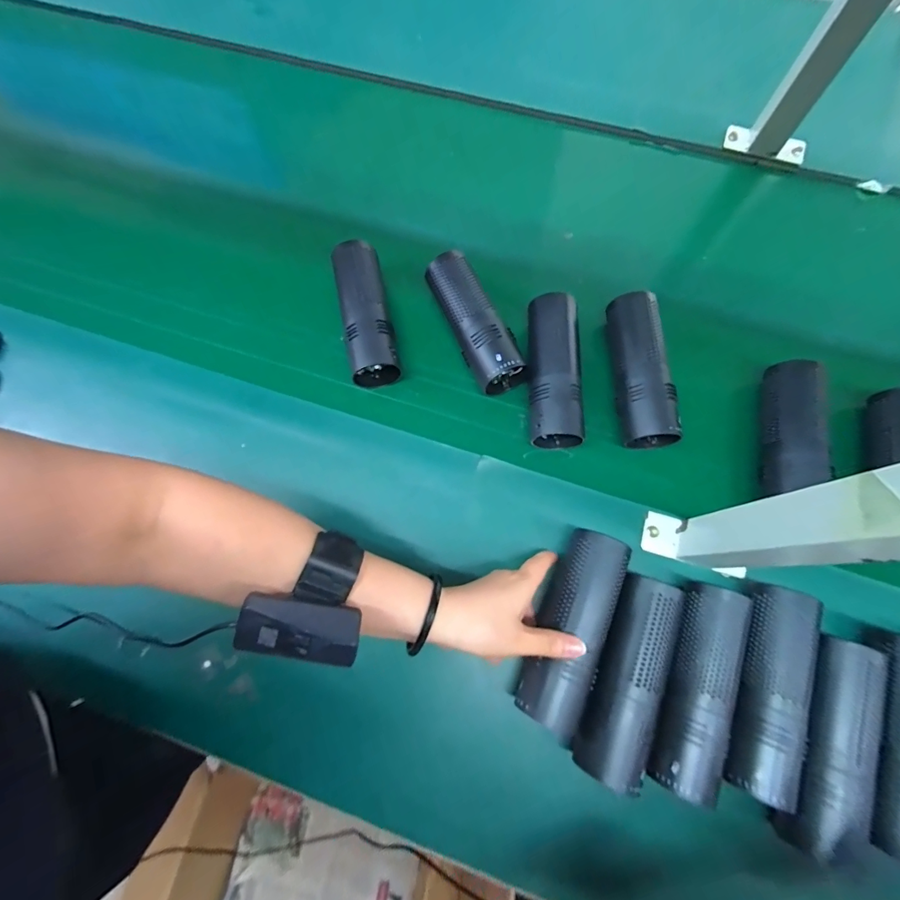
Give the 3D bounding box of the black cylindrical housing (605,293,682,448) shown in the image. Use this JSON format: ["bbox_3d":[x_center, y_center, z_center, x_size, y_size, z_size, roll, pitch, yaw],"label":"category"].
[{"bbox_3d":[0.201,-0.087,0.456,0.050,0.048,0.161,-2,73,0],"label":"black cylindrical housing"}]

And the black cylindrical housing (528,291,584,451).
[{"bbox_3d":[0.110,-0.085,0.458,0.051,0.044,0.158,2,73,1],"label":"black cylindrical housing"}]

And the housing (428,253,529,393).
[{"bbox_3d":[0.027,-0.142,0.479,0.055,0.054,0.156,-23,74,-7],"label":"housing"}]

